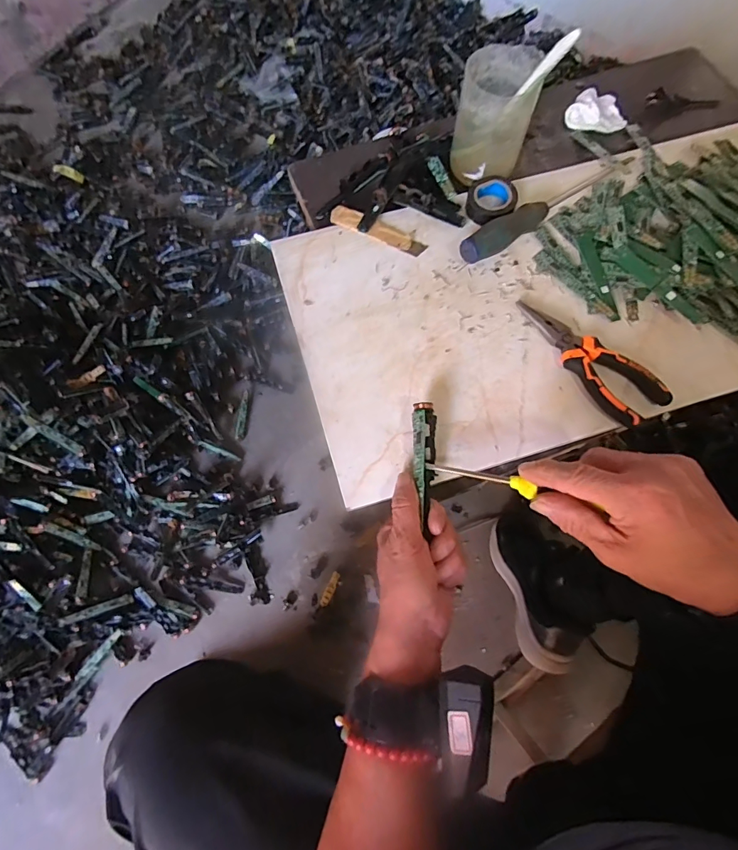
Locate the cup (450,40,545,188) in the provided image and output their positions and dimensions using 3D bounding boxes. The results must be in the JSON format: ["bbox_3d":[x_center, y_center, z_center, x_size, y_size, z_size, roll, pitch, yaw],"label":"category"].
[{"bbox_3d":[0.131,-0.322,0.461,0.075,0.098,0.081,0,69,0],"label":"cup"}]

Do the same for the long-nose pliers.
[{"bbox_3d":[0.205,-0.066,0.417,0.053,0.015,0.154,-38,74,-13],"label":"long-nose pliers"}]

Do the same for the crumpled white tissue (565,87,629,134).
[{"bbox_3d":[0.284,-0.384,0.539,0.062,0.025,0.061,-40,75,-14],"label":"crumpled white tissue"}]

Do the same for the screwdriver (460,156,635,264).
[{"bbox_3d":[0.197,-0.238,0.468,0.244,0.029,0.027,-35,73,-12],"label":"screwdriver"}]

